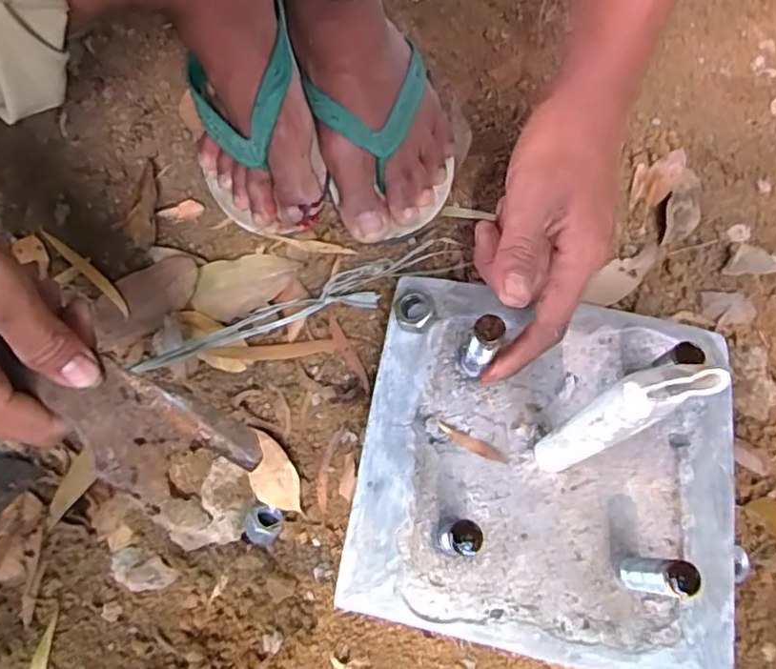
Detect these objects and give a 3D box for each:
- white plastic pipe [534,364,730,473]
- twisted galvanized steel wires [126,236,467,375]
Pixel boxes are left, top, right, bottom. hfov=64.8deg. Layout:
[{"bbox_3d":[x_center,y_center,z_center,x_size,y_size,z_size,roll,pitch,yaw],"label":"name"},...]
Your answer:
[{"bbox_3d":[0.090,0.040,0.266,0.023,0.168,0.018,-32,74,-10],"label":"white plastic pipe"},{"bbox_3d":[-0.060,-0.020,0.420,0.230,0.016,0.030,-18,72,-6],"label":"twisted galvanized steel wires"}]

